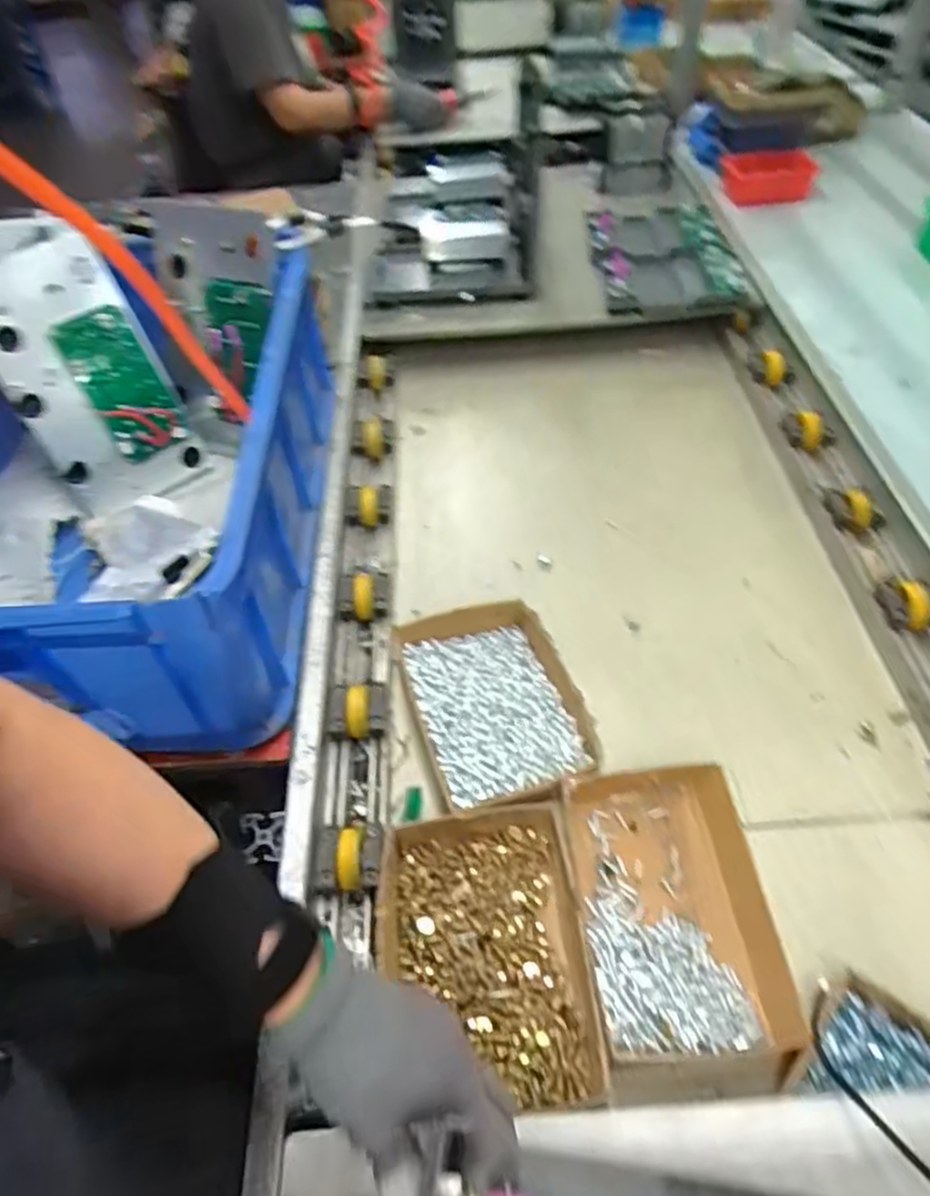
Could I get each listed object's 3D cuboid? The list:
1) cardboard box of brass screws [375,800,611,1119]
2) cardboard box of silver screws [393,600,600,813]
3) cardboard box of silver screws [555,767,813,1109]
[{"bbox_3d":[0.013,0.274,0.565,0.156,0.039,0.209,-6,50,0],"label":"cardboard box of brass screws"},{"bbox_3d":[0.028,0.104,0.721,0.153,0.050,0.221,-17,51,-9],"label":"cardboard box of silver screws"},{"bbox_3d":[0.165,0.252,0.577,0.148,0.045,0.228,-7,50,0],"label":"cardboard box of silver screws"}]

